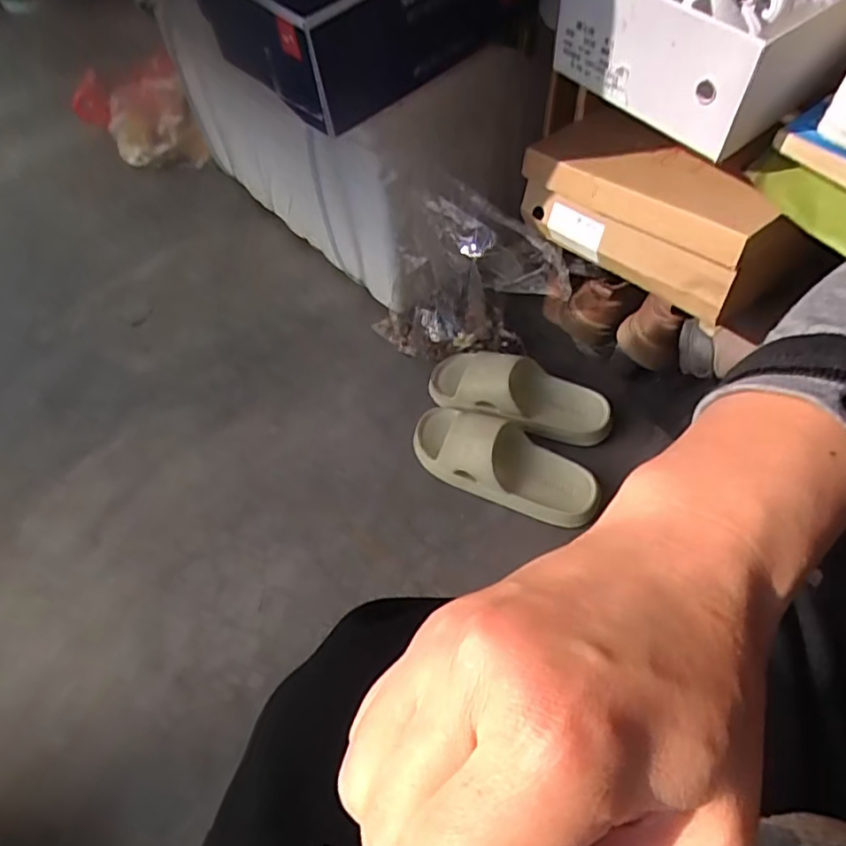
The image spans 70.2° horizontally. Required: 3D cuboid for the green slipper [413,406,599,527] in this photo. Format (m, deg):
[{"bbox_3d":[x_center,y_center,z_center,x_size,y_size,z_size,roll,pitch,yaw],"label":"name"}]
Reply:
[{"bbox_3d":[0.113,0.047,0.810,0.250,0.064,0.110,18,60,15],"label":"green slipper"}]

